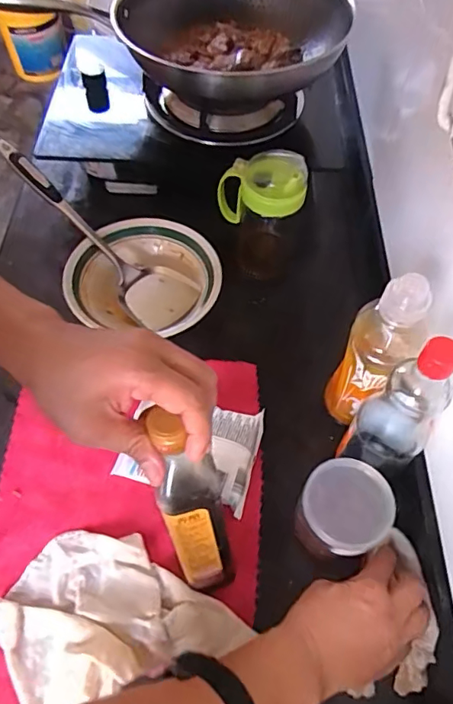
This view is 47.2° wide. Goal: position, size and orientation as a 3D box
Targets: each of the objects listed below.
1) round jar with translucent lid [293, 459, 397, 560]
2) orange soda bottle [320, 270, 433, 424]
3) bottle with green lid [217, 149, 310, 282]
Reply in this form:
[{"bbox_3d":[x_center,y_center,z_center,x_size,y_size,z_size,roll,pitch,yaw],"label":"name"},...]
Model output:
[{"bbox_3d":[0.115,0.162,0.525,0.082,0.080,0.085,1,59,-2],"label":"round jar with translucent lid"},{"bbox_3d":[0.148,0.002,0.523,0.055,0.210,0.060,-39,68,-23],"label":"orange soda bottle"},{"bbox_3d":[0.042,-0.184,0.699,0.104,0.162,0.086,4,59,-1],"label":"bottle with green lid"}]

